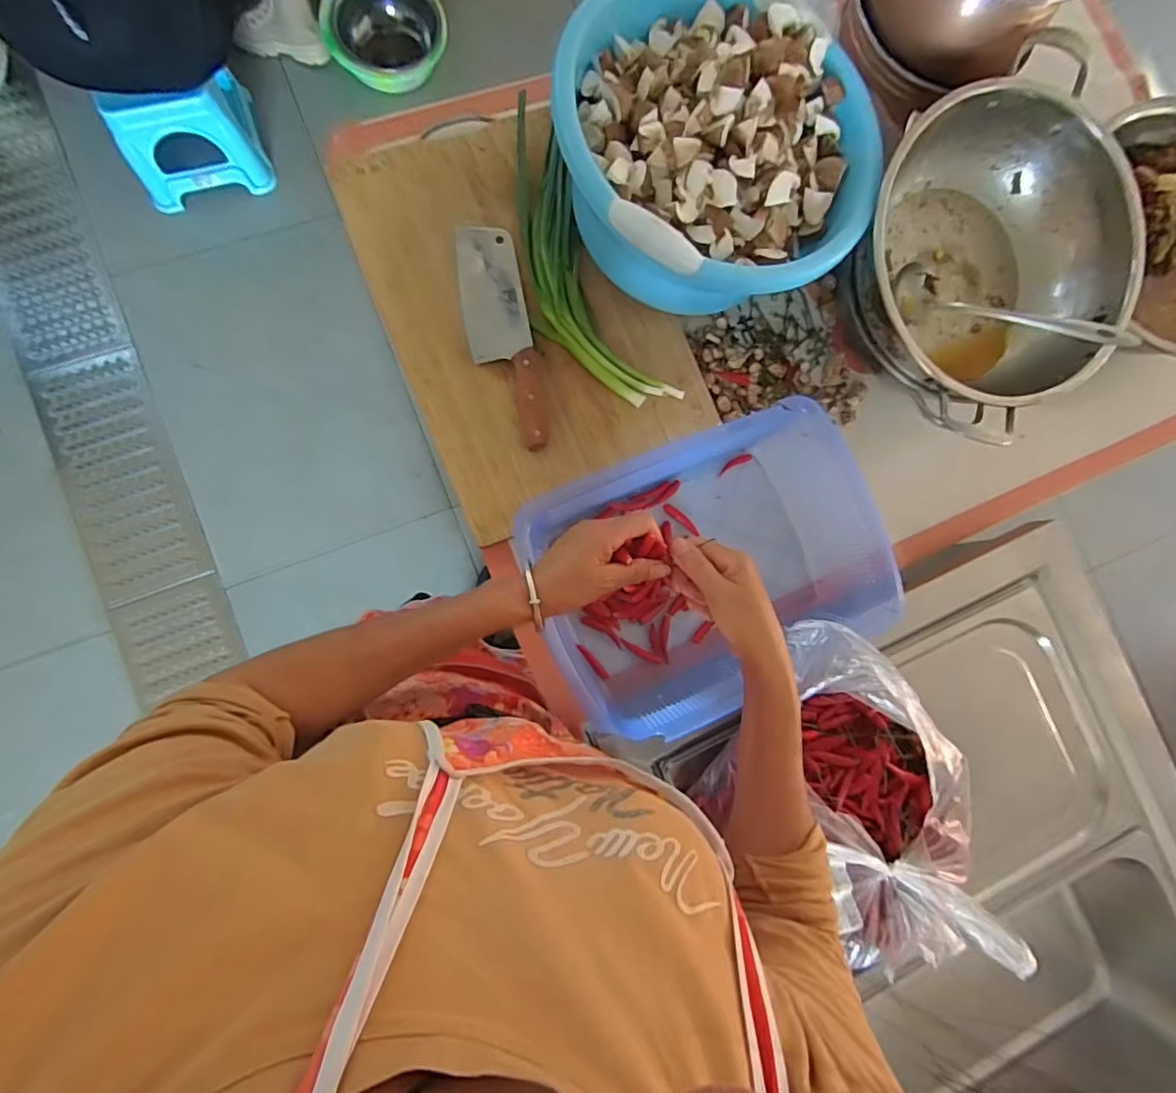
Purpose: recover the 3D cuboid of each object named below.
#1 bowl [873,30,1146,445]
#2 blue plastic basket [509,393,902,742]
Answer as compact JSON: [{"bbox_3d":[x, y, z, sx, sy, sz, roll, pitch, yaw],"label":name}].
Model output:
[{"bbox_3d":[0.450,-0.313,0.648,0.302,0.155,0.319,1,84,-7],"label":"bowl"},{"bbox_3d":[0.136,0.024,0.654,0.377,0.118,0.280,-23,88,-9],"label":"blue plastic basket"}]

